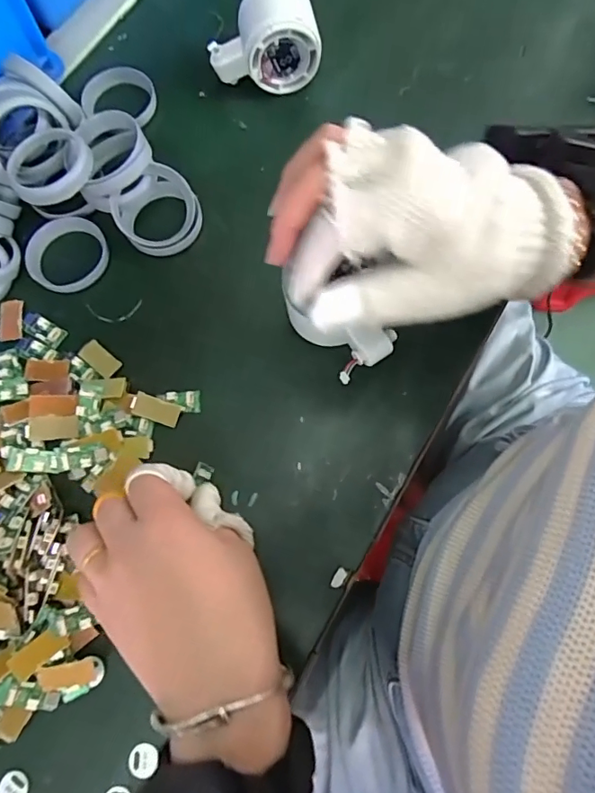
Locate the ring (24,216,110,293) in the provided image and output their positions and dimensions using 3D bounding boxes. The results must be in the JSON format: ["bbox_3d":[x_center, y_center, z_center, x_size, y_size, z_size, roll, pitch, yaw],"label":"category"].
[{"bbox_3d":[-0.173,-0.107,0.378,0.061,0.005,0.059,0,75,2],"label":"ring"}]

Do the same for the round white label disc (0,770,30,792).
[{"bbox_3d":[-0.164,0.226,0.288,0.017,0.004,0.017,40,80,11],"label":"round white label disc"}]

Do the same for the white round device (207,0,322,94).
[{"bbox_3d":[-0.024,-0.273,0.386,0.086,0.063,0.045,-6,75,0],"label":"white round device"}]

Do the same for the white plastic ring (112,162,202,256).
[{"bbox_3d":[-0.101,-0.136,0.371,0.061,0.024,0.056,0,75,2],"label":"white plastic ring"}]

